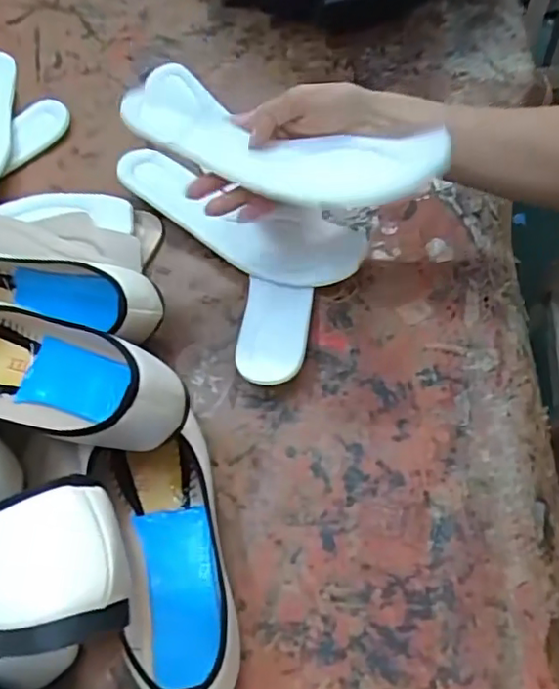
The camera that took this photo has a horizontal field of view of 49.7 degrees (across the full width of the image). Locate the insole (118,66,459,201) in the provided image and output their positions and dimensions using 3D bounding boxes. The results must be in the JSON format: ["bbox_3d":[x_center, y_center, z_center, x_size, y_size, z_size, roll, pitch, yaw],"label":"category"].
[{"bbox_3d":[0.004,-0.150,0.466,0.241,0.071,0.037,12,61,-7],"label":"insole"}]

